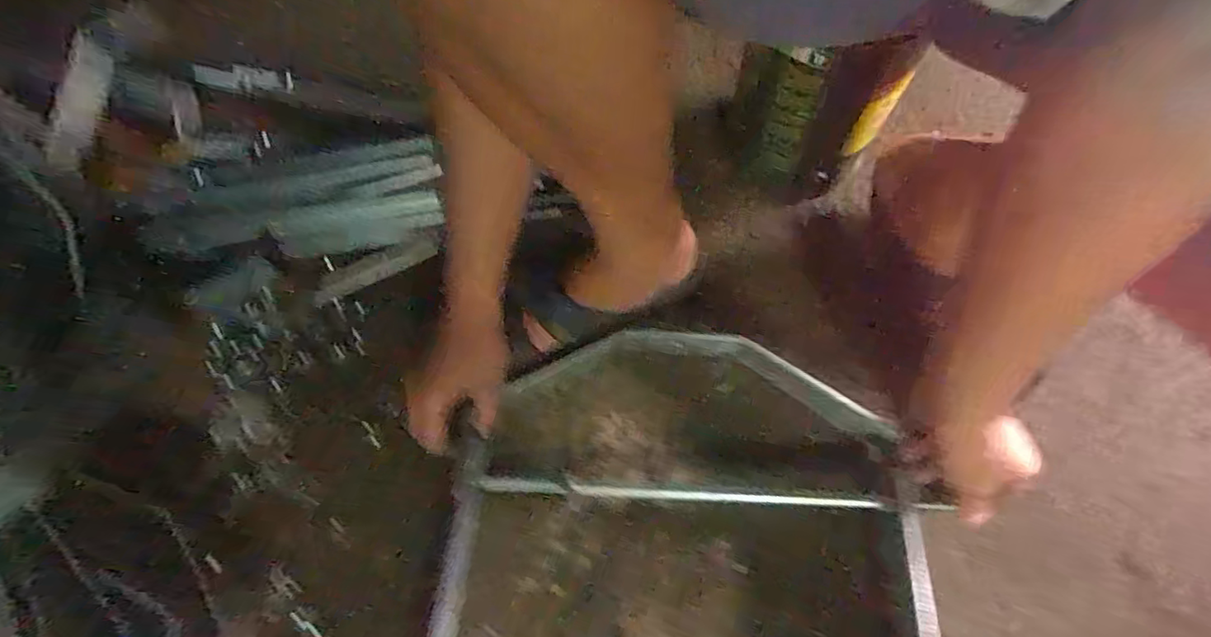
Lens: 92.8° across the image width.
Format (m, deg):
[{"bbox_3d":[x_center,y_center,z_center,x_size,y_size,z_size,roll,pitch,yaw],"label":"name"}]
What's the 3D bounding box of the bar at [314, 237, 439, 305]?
[{"bbox_3d":[-0.241,-0.056,0.612,0.010,0.025,0.137,12,36,45],"label":"bar"}]

